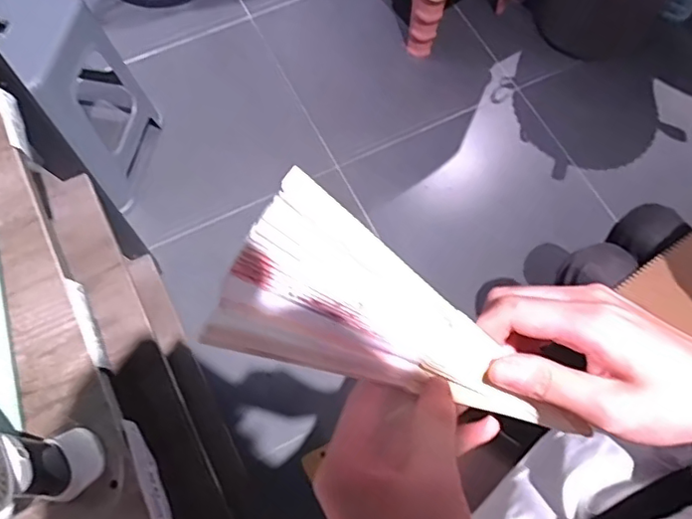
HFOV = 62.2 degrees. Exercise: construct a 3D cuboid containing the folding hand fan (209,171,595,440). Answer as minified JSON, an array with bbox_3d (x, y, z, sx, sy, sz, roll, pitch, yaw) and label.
[{"bbox_3d":[0.034,0.042,0.282,0.191,0.026,0.075,31,69,-16],"label":"folding hand fan"}]

